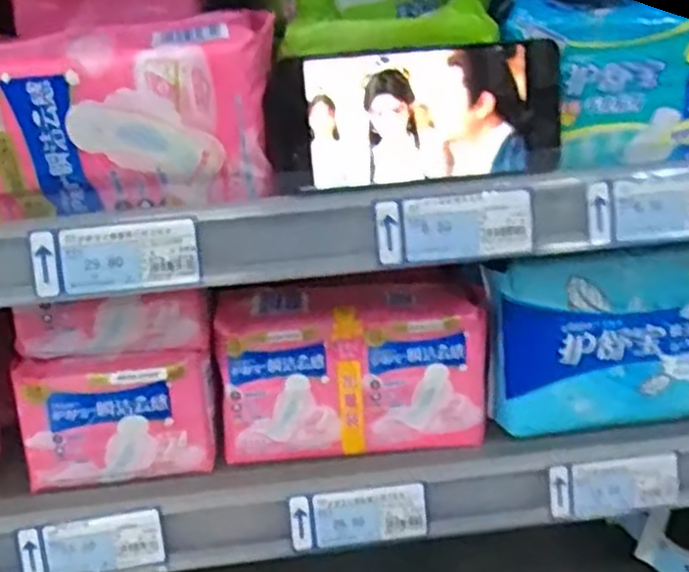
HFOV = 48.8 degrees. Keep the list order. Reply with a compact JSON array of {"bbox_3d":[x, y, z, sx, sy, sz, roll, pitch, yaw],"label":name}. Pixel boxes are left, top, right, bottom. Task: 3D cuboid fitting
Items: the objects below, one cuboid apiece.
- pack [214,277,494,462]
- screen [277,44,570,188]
[{"bbox_3d":[0.006,0.061,0.565,0.192,0.108,0.065,-4,22,-1],"label":"pack"},{"bbox_3d":[0.047,-0.097,0.438,0.165,0.068,0.016,-6,23,-4],"label":"screen"}]

